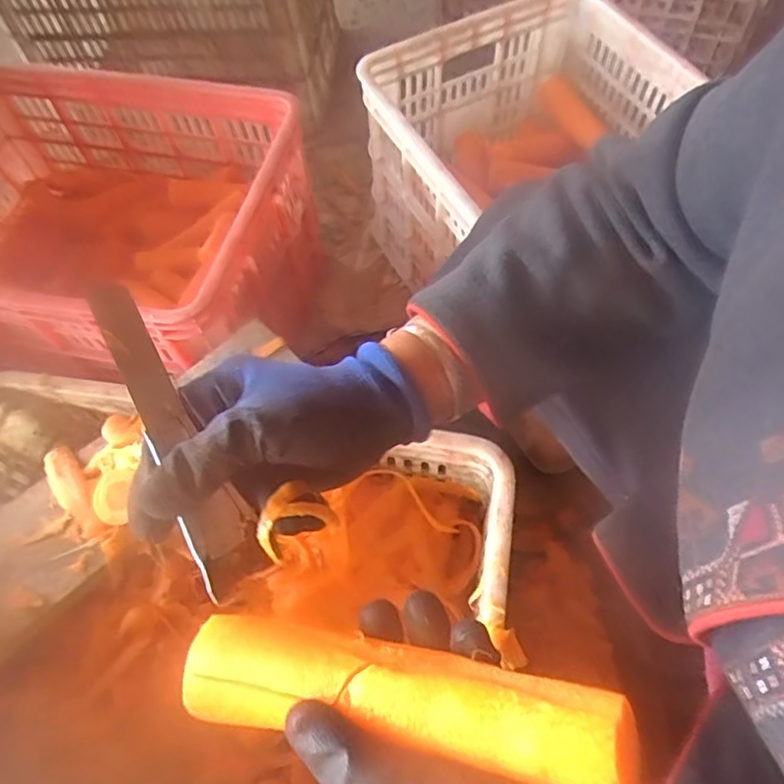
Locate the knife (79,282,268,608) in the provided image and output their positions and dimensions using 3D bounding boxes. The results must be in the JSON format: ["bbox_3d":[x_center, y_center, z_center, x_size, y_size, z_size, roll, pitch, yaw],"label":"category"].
[{"bbox_3d":[-0.107,0.020,0.297,0.029,0.012,0.162,-26,86,-10],"label":"knife"}]

